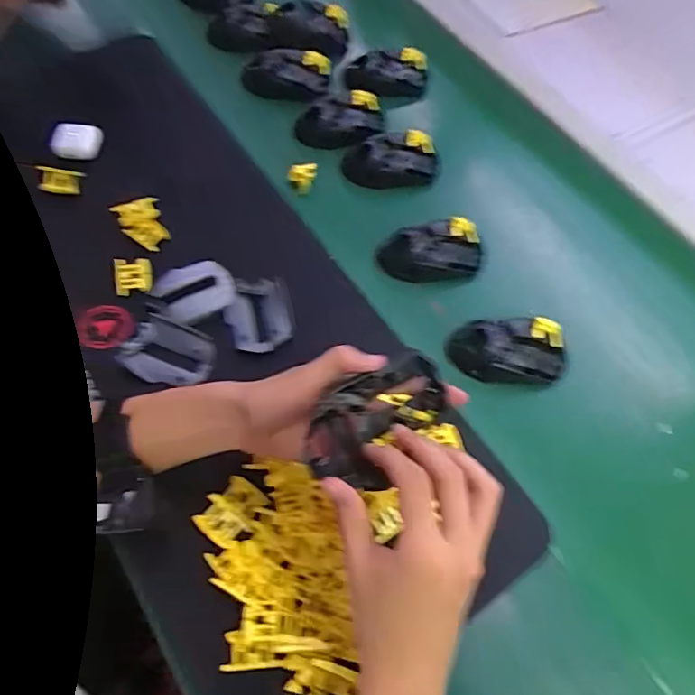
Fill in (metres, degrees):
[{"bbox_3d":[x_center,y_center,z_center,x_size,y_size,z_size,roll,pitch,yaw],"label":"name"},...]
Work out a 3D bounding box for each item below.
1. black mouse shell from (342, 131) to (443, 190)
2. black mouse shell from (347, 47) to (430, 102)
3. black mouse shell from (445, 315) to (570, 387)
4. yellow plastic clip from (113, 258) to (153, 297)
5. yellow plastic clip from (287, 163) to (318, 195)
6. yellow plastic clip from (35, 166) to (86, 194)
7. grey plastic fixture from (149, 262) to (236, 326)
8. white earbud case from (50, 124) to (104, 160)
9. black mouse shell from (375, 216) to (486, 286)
[{"bbox_3d":[0.056,-0.223,0.654,0.119,0.033,0.057,-10,64,-11],"label":"black mouse shell"},{"bbox_3d":[0.056,-0.365,0.727,0.113,0.038,0.063,-9,64,-10],"label":"black mouse shell"},{"bbox_3d":[0.162,0.005,0.538,0.119,0.033,0.062,-3,63,-7],"label":"black mouse shell"},{"bbox_3d":[-0.216,-0.072,0.547,0.036,0.011,0.040,-13,64,-10],"label":"yellow plastic clip"},{"bbox_3d":[-0.053,-0.198,0.637,0.033,0.036,0.017,-3,36,-8],"label":"yellow plastic clip"},{"bbox_3d":[-0.308,-0.180,0.585,0.043,0.016,0.026,0,63,-4],"label":"yellow plastic clip"},{"bbox_3d":[-0.153,-0.052,0.536,0.081,0.016,0.059,-19,66,-14],"label":"grey plastic fixture"},{"bbox_3d":[-0.301,-0.228,0.605,0.051,0.019,0.036,-4,63,-6],"label":"white earbud case"},{"bbox_3d":[0.092,-0.103,0.587,0.113,0.030,0.063,-13,64,-12],"label":"black mouse shell"}]

